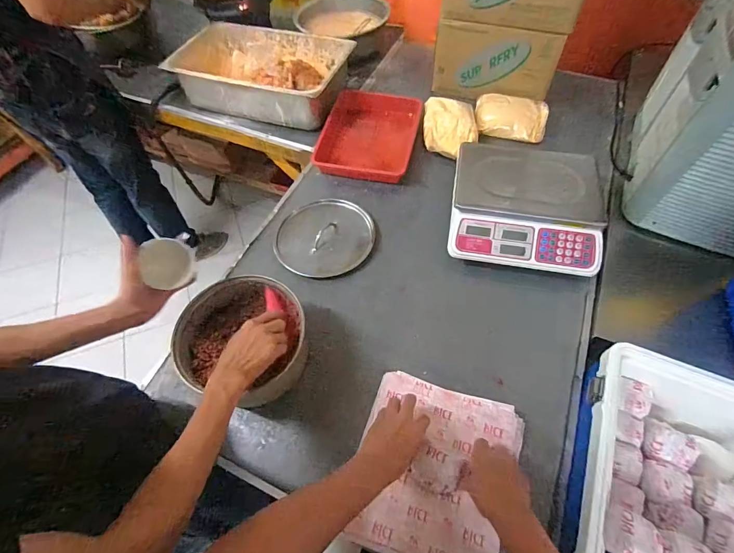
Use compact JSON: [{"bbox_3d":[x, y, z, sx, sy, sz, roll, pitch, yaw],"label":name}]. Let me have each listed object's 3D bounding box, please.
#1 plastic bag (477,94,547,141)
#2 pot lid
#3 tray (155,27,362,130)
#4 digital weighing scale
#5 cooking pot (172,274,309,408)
[{"bbox_3d":[0.434,-0.484,1.131,0.207,0.076,0.129,14,59,10],"label":"plastic bag"},{"bbox_3d":[-0.105,-0.098,0.936,0.234,0.029,0.218,-1,58,1],"label":"pot lid"},{"bbox_3d":[-0.364,-0.670,1.222,0.573,0.133,0.337,13,59,10],"label":"tray"},{"bbox_3d":[0.369,-0.171,0.872,0.328,0.130,0.287,10,59,8],"label":"digital weighing scale"},{"bbox_3d":[-0.234,0.128,0.727,0.224,0.128,0.207,-1,58,1],"label":"cooking pot"}]

